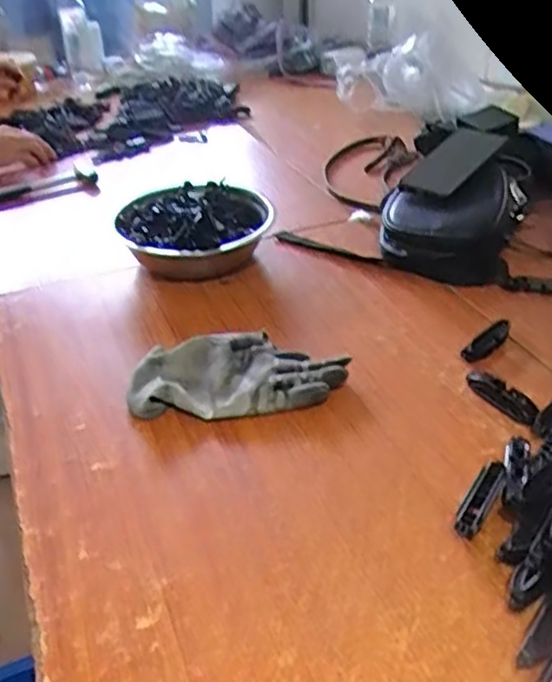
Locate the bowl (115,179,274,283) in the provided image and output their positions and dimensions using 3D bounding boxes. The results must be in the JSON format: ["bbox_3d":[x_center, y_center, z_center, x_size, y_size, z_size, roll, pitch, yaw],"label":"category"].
[{"bbox_3d":[-0.101,-0.139,0.860,0.182,0.077,0.185,-2,35,2],"label":"bowl"}]

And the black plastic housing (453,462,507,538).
[{"bbox_3d":[0.159,0.123,0.519,0.020,0.016,0.073,18,41,28],"label":"black plastic housing"}]

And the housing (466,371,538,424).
[{"bbox_3d":[0.209,0.050,0.613,0.022,0.014,0.082,-19,38,-20],"label":"housing"}]

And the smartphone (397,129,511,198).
[{"bbox_3d":[0.230,-0.235,0.875,0.076,0.014,0.134,33,68,31],"label":"smartphone"}]

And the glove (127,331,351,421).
[{"bbox_3d":[-0.038,0.031,0.652,0.201,0.029,0.102,-7,35,-4],"label":"glove"}]

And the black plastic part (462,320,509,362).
[{"bbox_3d":[0.219,-0.001,0.688,0.020,0.016,0.073,27,46,36],"label":"black plastic part"}]

